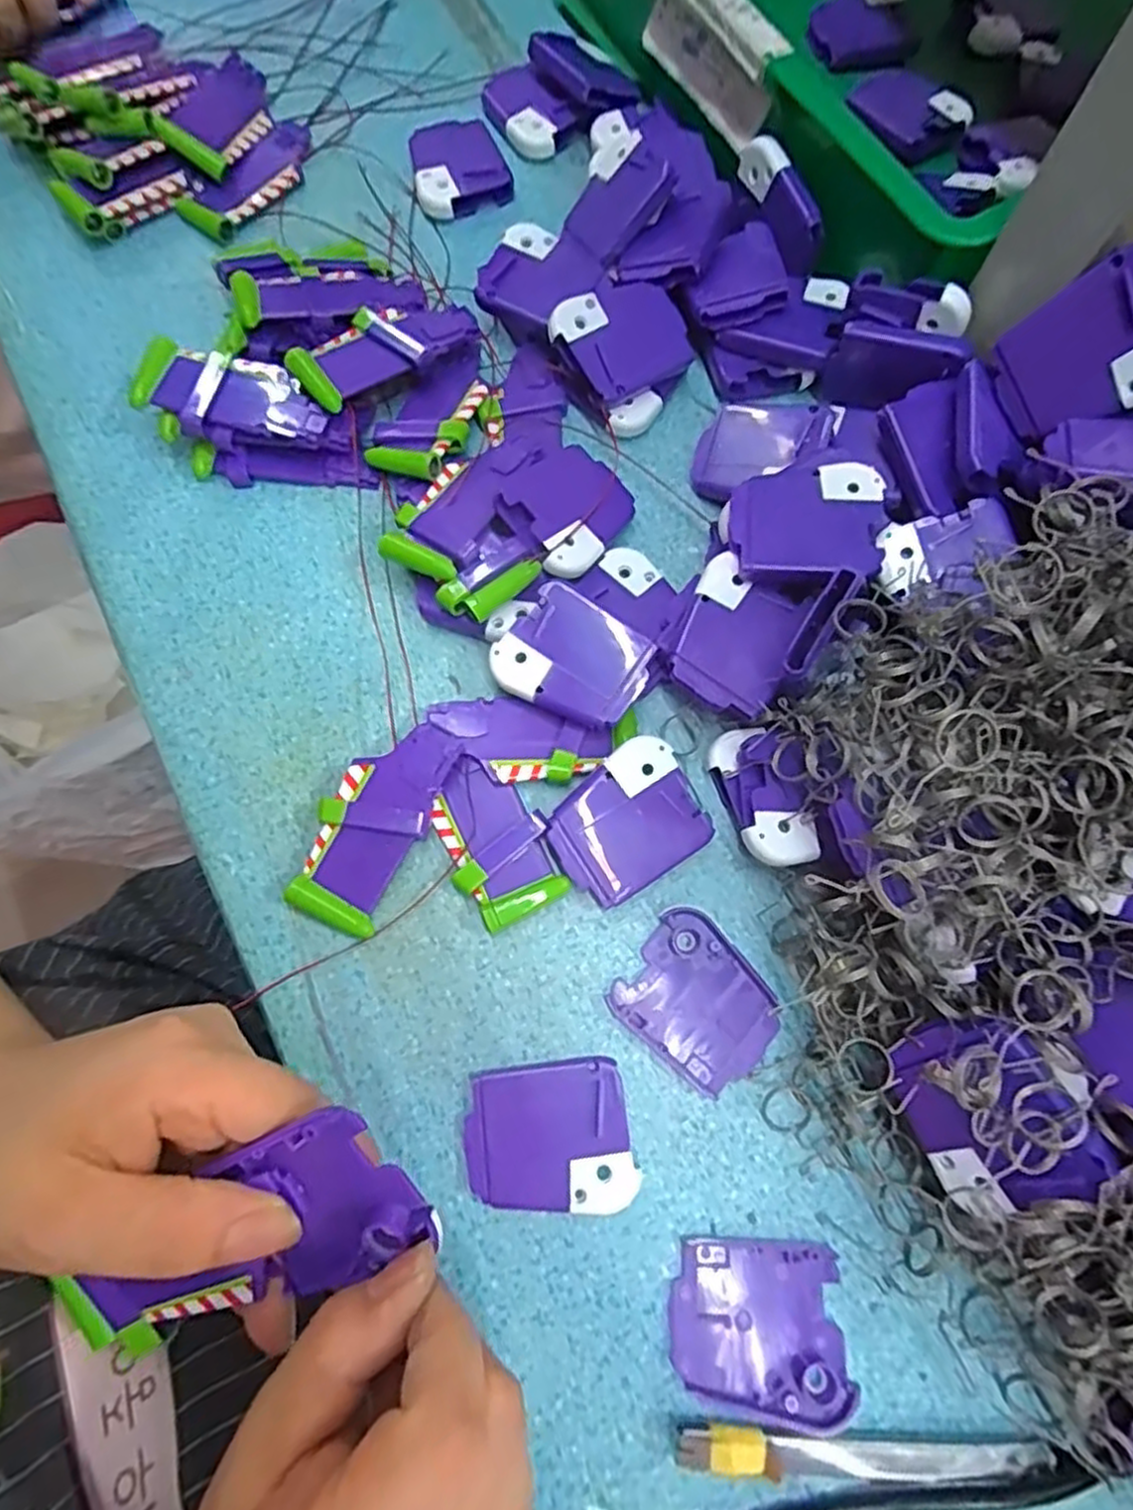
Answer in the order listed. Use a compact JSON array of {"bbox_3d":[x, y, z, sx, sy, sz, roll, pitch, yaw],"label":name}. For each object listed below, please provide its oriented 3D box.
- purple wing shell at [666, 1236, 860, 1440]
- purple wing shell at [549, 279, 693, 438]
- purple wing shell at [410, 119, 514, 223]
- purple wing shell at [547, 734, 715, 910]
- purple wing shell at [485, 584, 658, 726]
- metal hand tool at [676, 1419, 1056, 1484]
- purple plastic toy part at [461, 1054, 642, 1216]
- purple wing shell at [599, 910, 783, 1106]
[{"bbox_3d":[0.068,0.202,0.260,0.061,0.011,0.052,2,74,1],"label":"purple wing shell"},{"bbox_3d":[0.030,-0.198,0.363,0.064,0.019,0.064,45,76,-5],"label":"purple wing shell"},{"bbox_3d":[-0.061,-0.333,0.411,0.052,0.013,0.068,-13,75,-3],"label":"purple wing shell"},{"bbox_3d":[0.024,0.028,0.303,0.060,0.010,0.051,-32,91,-4],"label":"purple wing shell"},{"bbox_3d":[0.003,-0.039,0.315,0.059,0.022,0.049,37,78,10],"label":"purple wing shell"},{"bbox_3d":[0.100,0.234,0.246,0.124,0.010,0.013,4,74,2],"label":"metal hand tool"},{"bbox_3d":[-0.007,0.145,0.278,0.061,0.007,0.052,-8,74,-2],"label":"purple plastic toy part"},{"bbox_3d":[0.053,0.098,0.293,0.060,0.006,0.051,40,78,11],"label":"purple wing shell"}]

